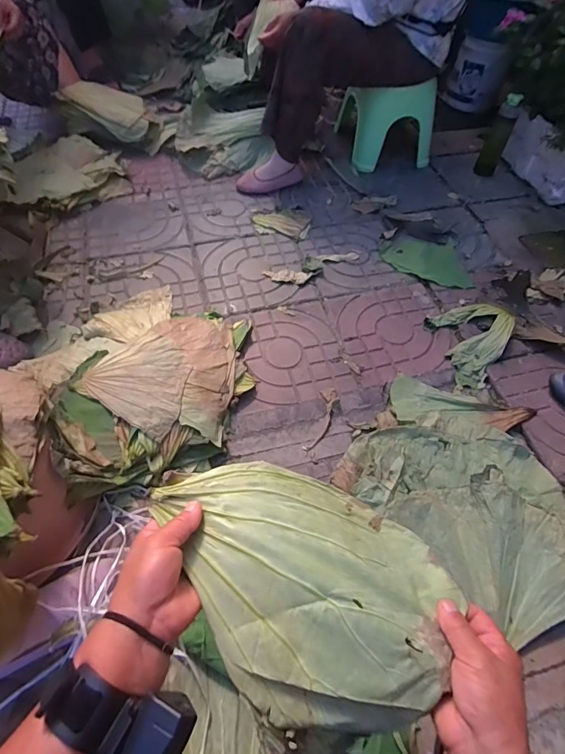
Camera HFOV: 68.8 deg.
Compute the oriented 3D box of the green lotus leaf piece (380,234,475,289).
[{"bbox_3d":[0.423,-0.353,1.233,0.253,0.012,0.202,8,59,2],"label":"green lotus leaf piece"}]

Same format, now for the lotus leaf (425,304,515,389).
[{"bbox_3d":[0.474,-0.114,1.066,0.191,0.037,0.269,32,63,16],"label":"lotus leaf"}]

